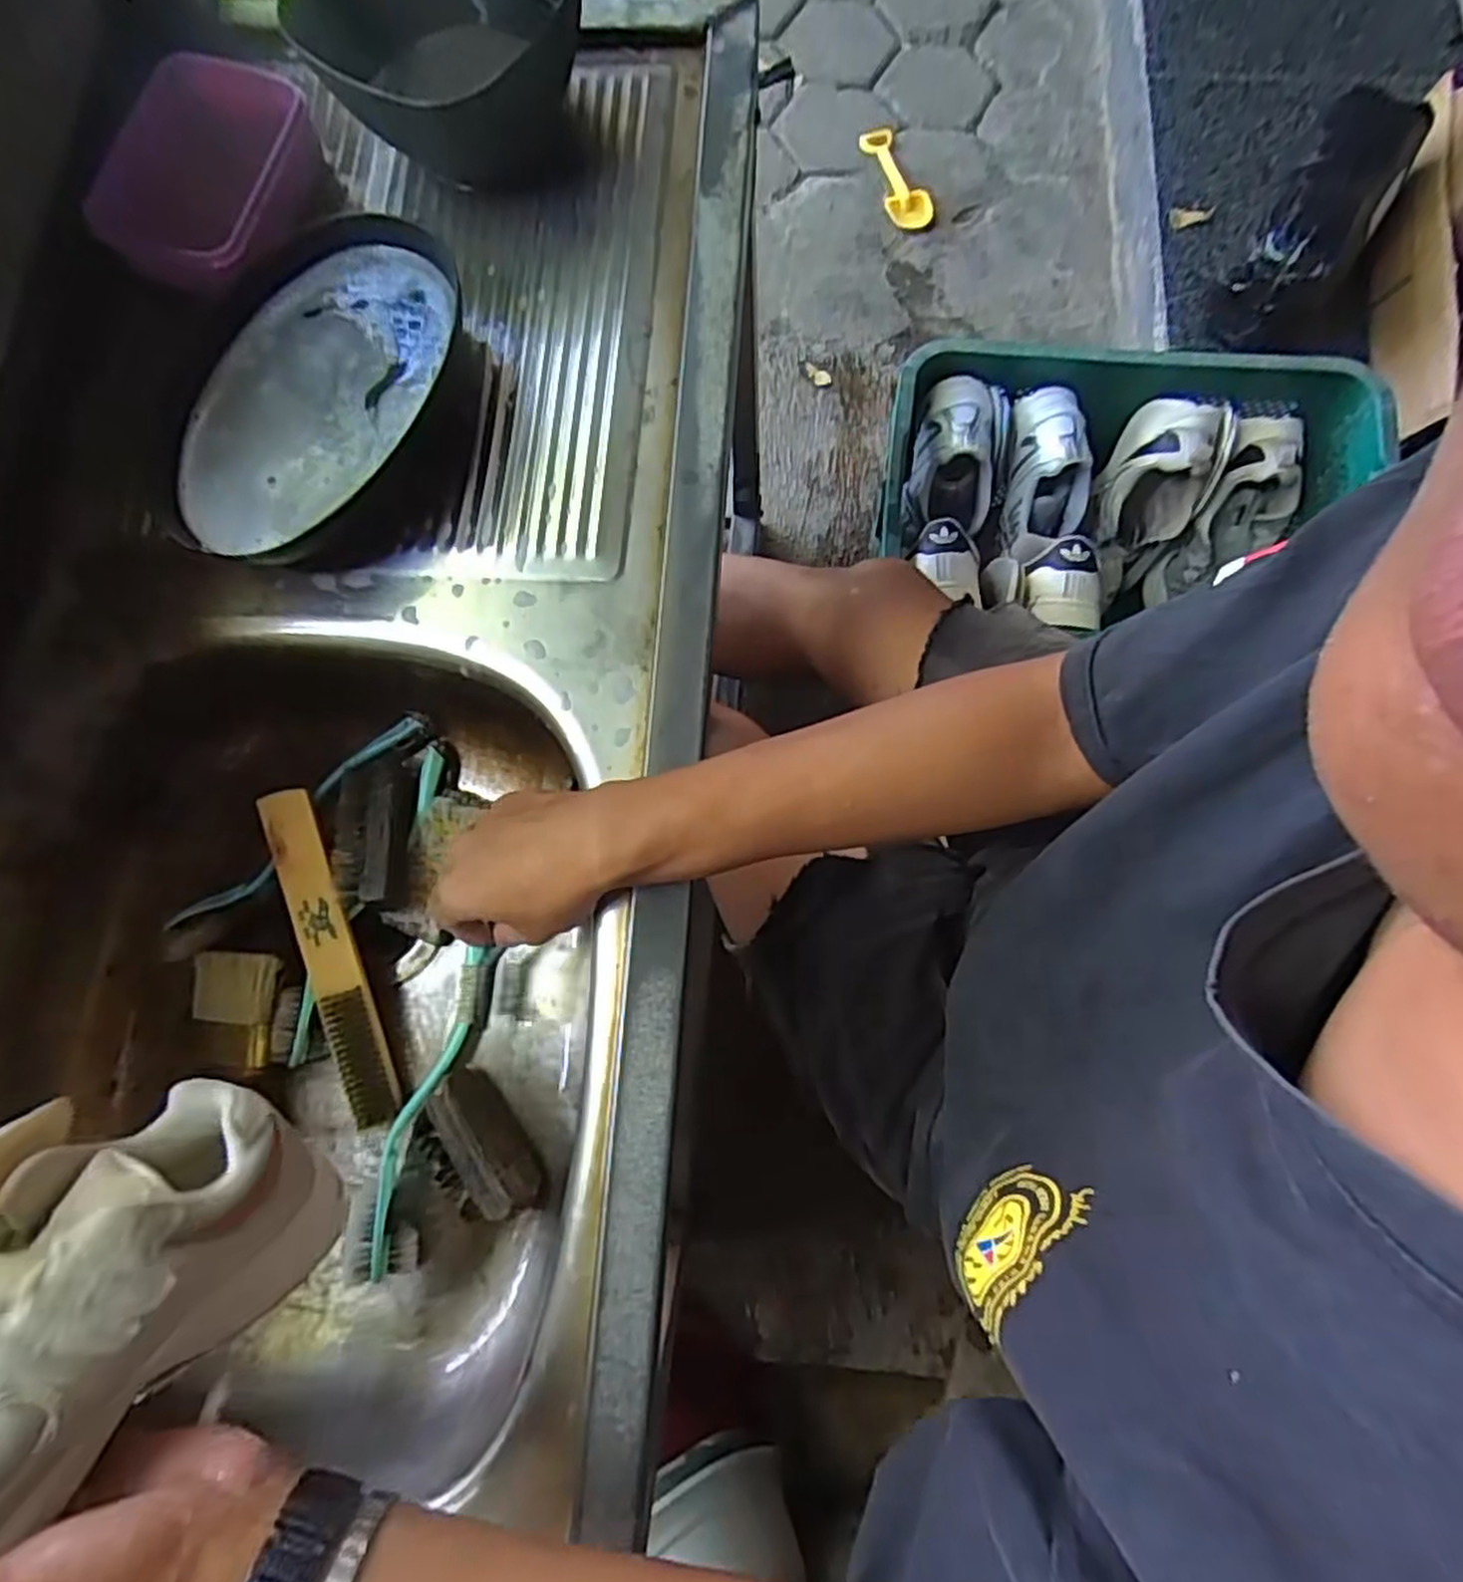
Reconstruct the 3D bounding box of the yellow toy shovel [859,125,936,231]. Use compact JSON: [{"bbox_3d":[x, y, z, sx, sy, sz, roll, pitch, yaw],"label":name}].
[{"bbox_3d":[0.280,-1.068,1.384,0.073,0.023,0.228,-17,77,-3],"label":"yellow toy shovel"}]

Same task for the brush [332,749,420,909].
[{"bbox_3d":[-0.243,0.024,0.547,0.045,0.037,0.114,-4,64,1],"label":"brush"}]

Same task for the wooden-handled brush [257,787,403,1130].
[{"bbox_3d":[-0.265,0.109,0.527,0.033,0.017,0.223,-16,92,-2],"label":"wooden-handled brush"}]

